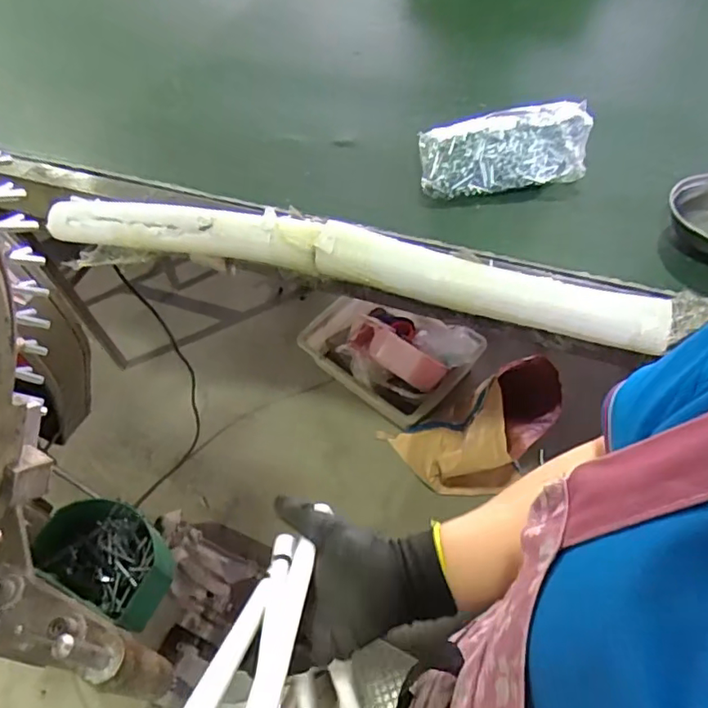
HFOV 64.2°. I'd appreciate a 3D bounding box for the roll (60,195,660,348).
[{"bbox_3d":[-0.022,-0.143,0.858,0.919,0.069,0.103,13,53,15],"label":"roll"}]

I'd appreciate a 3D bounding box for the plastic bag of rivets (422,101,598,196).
[{"bbox_3d":[0.248,-0.348,0.942,0.278,0.082,0.153,-6,51,1],"label":"plastic bag of rivets"}]

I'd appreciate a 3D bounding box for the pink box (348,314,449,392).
[{"bbox_3d":[0.135,-0.003,1.714,0.299,0.093,0.112,35,99,7],"label":"pink box"}]

